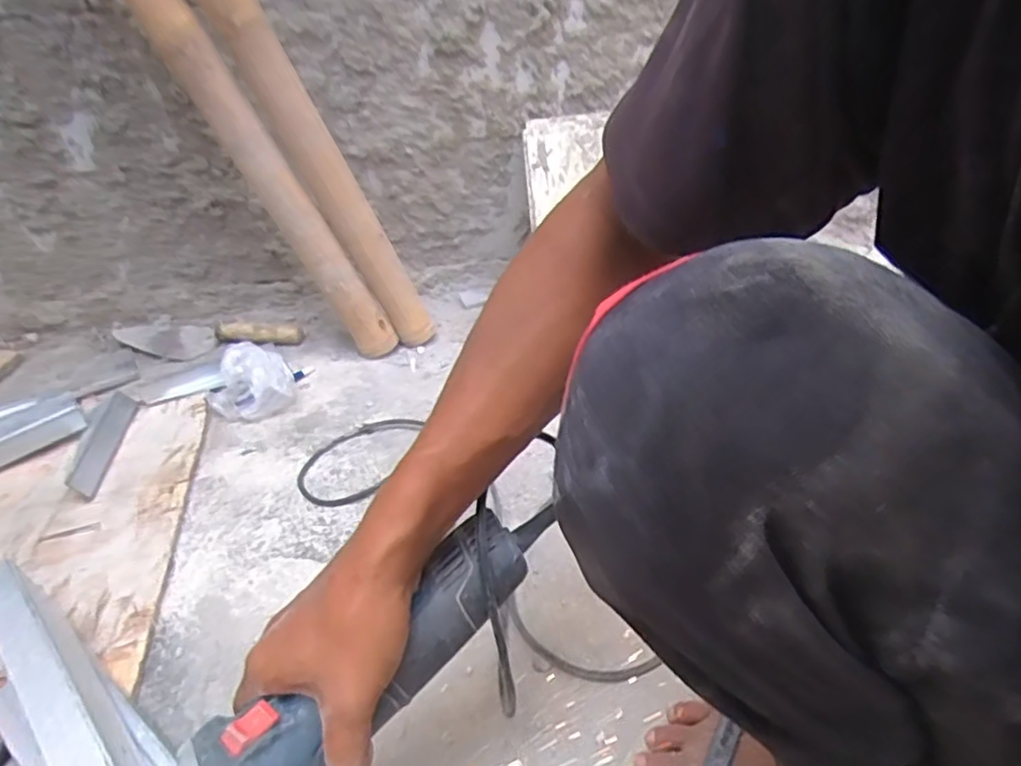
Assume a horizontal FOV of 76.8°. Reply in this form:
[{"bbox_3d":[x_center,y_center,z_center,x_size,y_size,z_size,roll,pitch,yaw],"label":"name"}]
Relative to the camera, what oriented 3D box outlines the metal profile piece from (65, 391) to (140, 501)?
[{"bbox_3d":[-0.514,0.075,0.814,0.034,0.018,0.187,-8,36,-6],"label":"metal profile piece"}]

